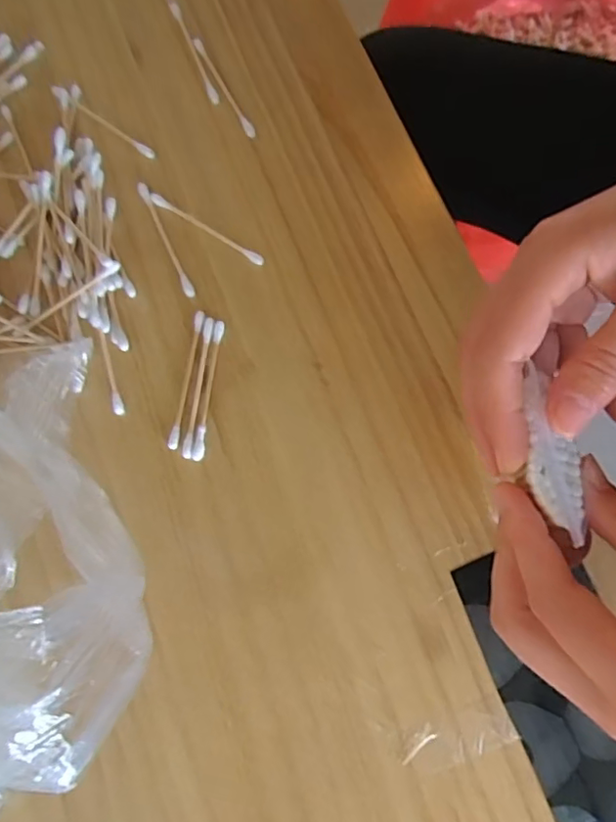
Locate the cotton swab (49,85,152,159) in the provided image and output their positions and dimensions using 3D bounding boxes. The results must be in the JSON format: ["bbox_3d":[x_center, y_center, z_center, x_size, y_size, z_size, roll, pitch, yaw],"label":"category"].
[{"bbox_3d":[-0.116,-0.164,0.316,0.072,0.005,0.006,35,80,6],"label":"cotton swab"}]

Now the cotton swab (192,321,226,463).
[{"bbox_3d":[-0.050,-0.011,0.284,0.006,0.004,0.072,8,78,1],"label":"cotton swab"}]

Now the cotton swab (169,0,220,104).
[{"bbox_3d":[-0.067,-0.211,0.325,0.006,0.004,0.075,-22,79,-5],"label":"cotton swab"}]

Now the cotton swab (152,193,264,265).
[{"bbox_3d":[-0.055,-0.099,0.302,0.072,0.004,0.006,33,80,6],"label":"cotton swab"}]

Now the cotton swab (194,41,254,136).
[{"bbox_3d":[-0.048,-0.187,0.320,0.005,0.004,0.072,-29,80,-6],"label":"cotton swab"}]

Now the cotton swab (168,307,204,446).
[{"bbox_3d":[-0.062,-0.017,0.286,0.005,0.004,0.072,10,79,2],"label":"cotton swab"}]

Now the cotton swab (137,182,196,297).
[{"bbox_3d":[-0.077,-0.093,0.302,0.006,0.004,0.072,-25,80,-5],"label":"cotton swab"}]

